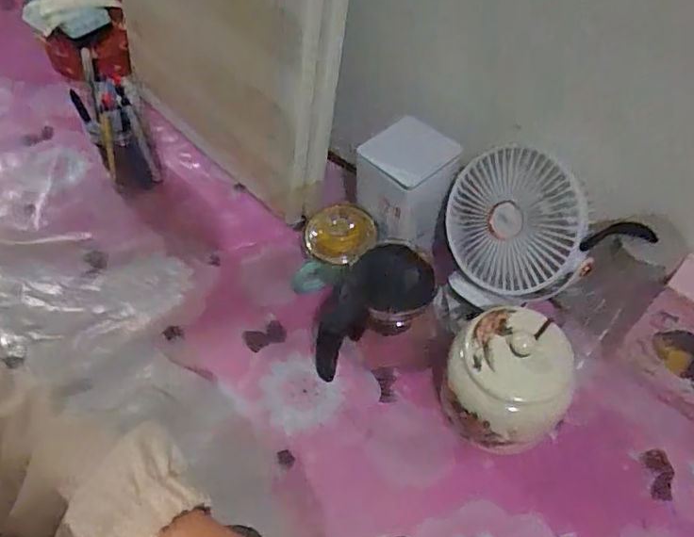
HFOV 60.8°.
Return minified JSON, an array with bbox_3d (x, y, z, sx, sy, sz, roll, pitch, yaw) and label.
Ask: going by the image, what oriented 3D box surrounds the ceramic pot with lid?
[{"bbox_3d":[0.151,0.110,0.580,0.110,0.110,0.108,2,48,-3],"label":"ceramic pot with lid"}]

